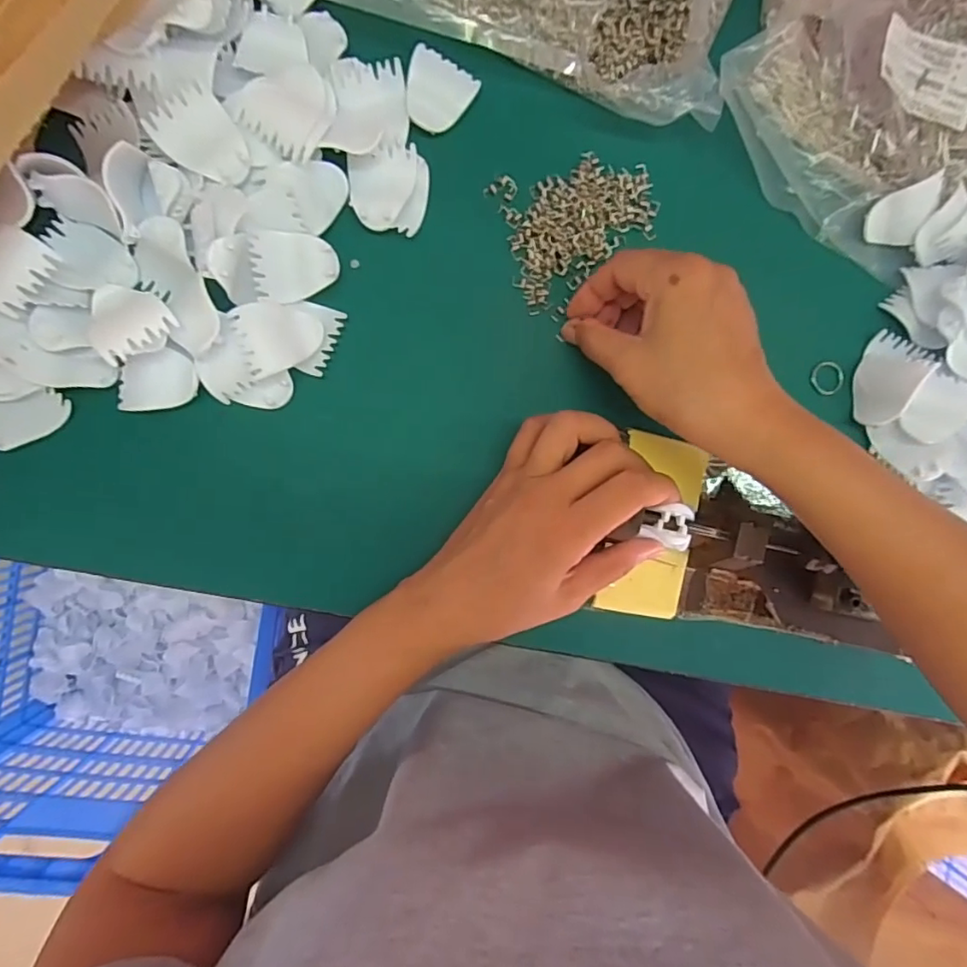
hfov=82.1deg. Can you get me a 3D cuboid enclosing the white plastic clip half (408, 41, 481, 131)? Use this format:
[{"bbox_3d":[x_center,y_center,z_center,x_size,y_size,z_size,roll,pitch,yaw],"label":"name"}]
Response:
[{"bbox_3d":[-0.026,-0.226,0.322,0.038,0.009,0.042,18,89,-7],"label":"white plastic clip half"}]

